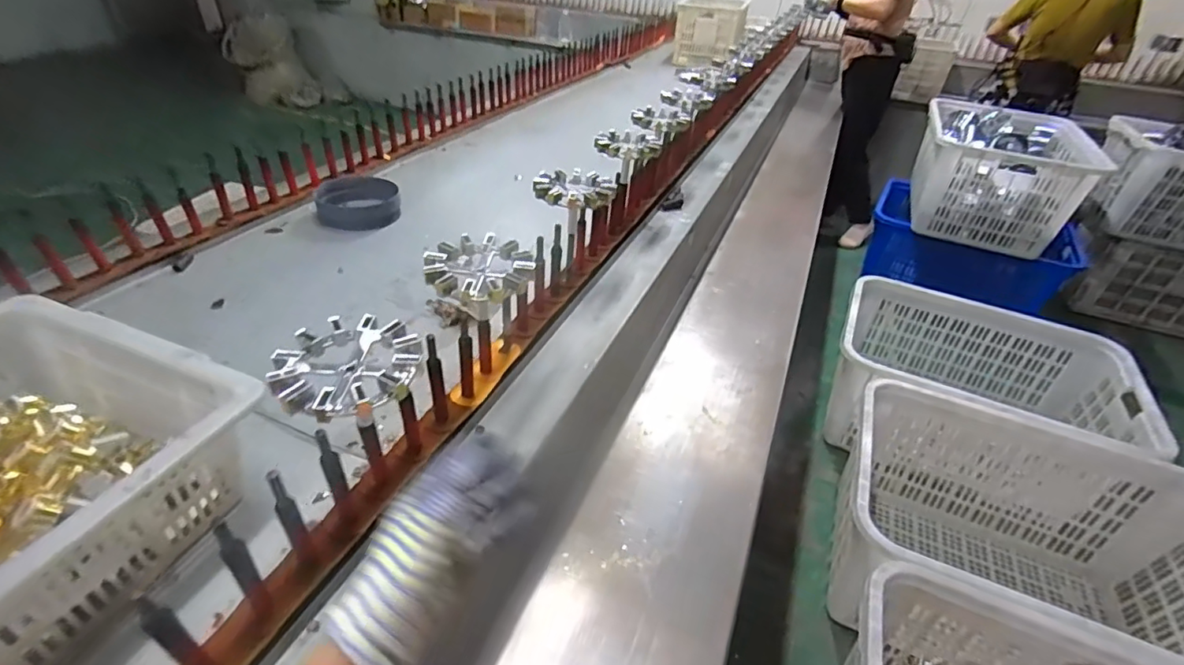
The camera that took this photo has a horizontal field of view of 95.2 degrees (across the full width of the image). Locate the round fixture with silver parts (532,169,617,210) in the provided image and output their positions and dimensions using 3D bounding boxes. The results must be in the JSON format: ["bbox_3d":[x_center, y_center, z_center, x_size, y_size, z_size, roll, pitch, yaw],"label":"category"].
[{"bbox_3d":[-0.026,-0.226,0.831,0.121,0.026,0.113,2,39,-1],"label":"round fixture with silver parts"}]

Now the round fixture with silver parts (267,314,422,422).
[{"bbox_3d":[-0.223,0.027,0.494,0.123,0.020,0.127,2,39,-1],"label":"round fixture with silver parts"}]

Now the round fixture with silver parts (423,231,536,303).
[{"bbox_3d":[-0.134,-0.081,0.647,0.124,0.026,0.121,2,39,-1],"label":"round fixture with silver parts"}]

